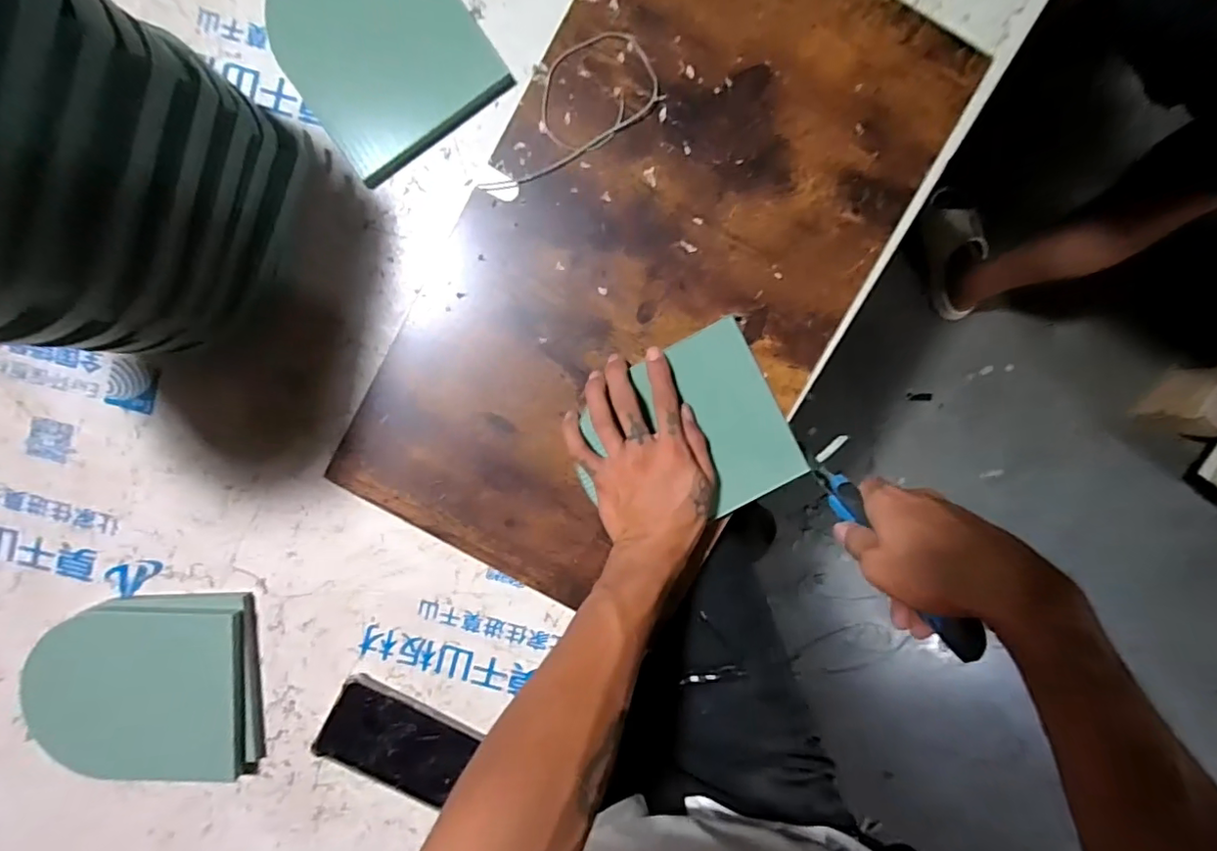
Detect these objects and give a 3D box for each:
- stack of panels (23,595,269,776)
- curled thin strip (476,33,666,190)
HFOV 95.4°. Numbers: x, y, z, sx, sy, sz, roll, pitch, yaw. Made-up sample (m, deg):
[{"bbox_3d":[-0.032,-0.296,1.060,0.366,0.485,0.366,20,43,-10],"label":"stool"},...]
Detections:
[{"bbox_3d":[-0.393,0.227,0.470,0.178,0.022,0.158,-1,96,-1],"label":"stack of panels"},{"bbox_3d":[-0.040,-0.249,0.448,0.169,0.006,0.075,-37,95,2],"label":"curled thin strip"}]

